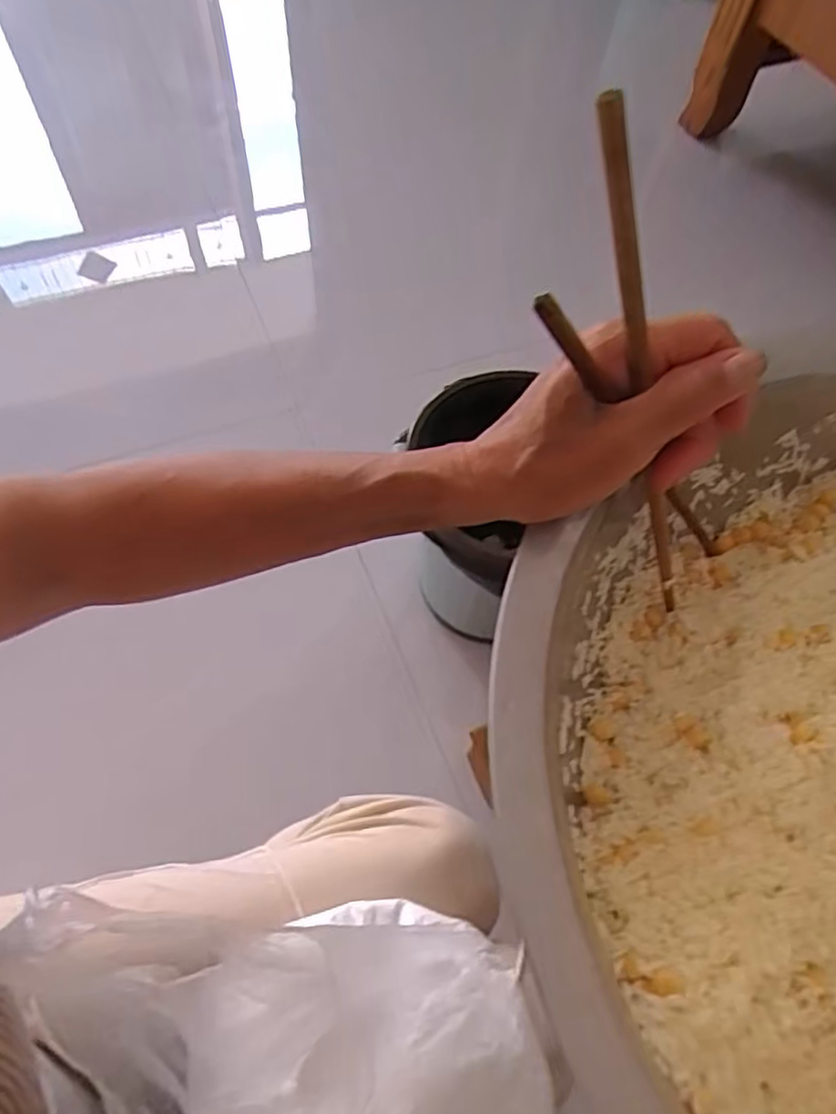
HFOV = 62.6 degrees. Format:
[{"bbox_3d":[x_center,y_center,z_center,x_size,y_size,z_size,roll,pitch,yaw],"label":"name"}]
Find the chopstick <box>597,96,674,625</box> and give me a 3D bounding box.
[{"bbox_3d":[0.089,-0.047,0.265,0.007,0.240,0.013,11,58,31],"label":"chopstick"}]

